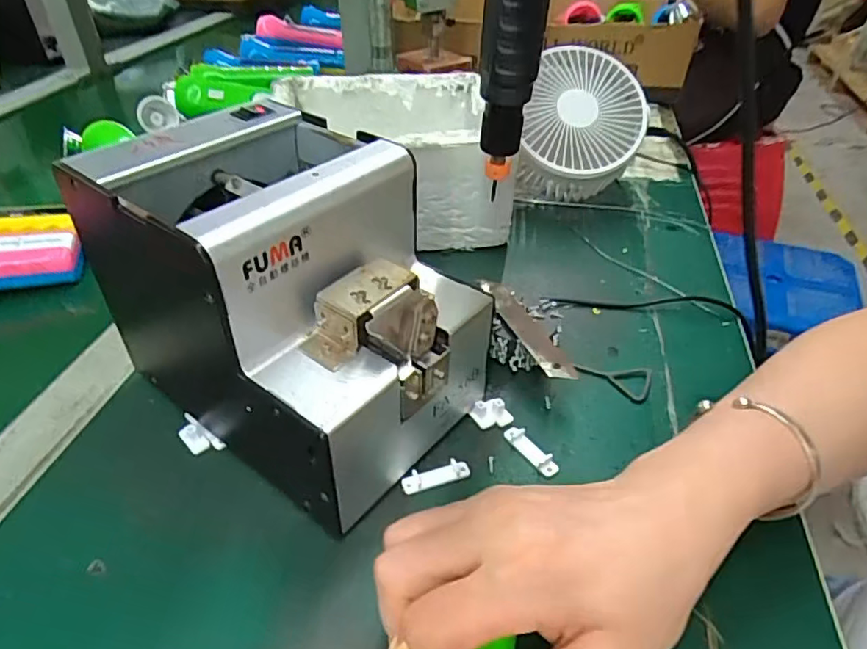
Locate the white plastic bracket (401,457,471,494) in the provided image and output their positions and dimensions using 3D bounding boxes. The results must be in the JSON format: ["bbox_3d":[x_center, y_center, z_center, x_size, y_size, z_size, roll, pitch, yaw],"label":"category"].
[{"bbox_3d":[0.001,0.081,0.313,0.038,0.004,0.012,-12,41,-17],"label":"white plastic bracket"}]

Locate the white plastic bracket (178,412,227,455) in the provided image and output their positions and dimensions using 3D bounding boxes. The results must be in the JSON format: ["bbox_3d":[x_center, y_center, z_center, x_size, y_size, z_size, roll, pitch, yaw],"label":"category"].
[{"bbox_3d":[-0.133,0.063,0.326,0.033,0.006,0.014,26,45,26],"label":"white plastic bracket"}]

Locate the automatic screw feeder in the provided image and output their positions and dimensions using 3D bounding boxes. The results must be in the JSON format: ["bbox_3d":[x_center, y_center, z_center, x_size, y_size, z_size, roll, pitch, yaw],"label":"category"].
[{"bbox_3d":[-0.074,-0.013,0.312,0.175,0.147,0.126,27,45,27],"label":"automatic screw feeder"}]

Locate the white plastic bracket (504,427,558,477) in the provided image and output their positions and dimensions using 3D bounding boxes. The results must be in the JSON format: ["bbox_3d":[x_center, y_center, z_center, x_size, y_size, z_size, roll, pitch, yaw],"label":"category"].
[{"bbox_3d":[0.056,0.070,0.329,0.012,0.006,0.039,-22,45,-27],"label":"white plastic bracket"}]

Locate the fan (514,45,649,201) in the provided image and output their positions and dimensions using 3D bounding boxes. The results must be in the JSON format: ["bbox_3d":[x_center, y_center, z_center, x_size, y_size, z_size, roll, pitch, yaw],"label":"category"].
[{"bbox_3d":[0.141,-0.177,0.547,0.103,0.130,0.124,7,39,10],"label":"fan"}]

